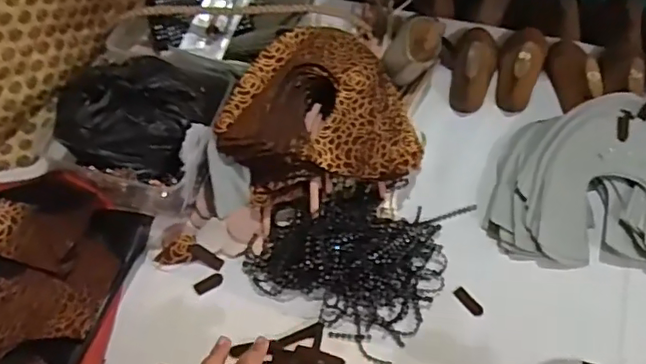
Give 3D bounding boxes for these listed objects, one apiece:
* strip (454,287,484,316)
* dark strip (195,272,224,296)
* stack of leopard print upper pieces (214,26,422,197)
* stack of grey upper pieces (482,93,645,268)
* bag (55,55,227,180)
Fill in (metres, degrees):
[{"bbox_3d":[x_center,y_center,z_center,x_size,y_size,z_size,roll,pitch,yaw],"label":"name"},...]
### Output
[{"bbox_3d":[0.133,0.108,0.523,0.011,0.004,0.030,-31,57,-20],"label":"strip"},{"bbox_3d":[-0.107,0.095,0.541,0.027,0.005,0.014,-29,56,-18],"label":"dark strip"},{"bbox_3d":[-0.003,-0.076,0.593,0.198,0.064,0.179,-3,52,1],"label":"stack of leopard print upper pieces"},{"bbox_3d":[0.269,-0.003,0.577,0.200,0.044,0.186,6,53,8],"label":"stack of grey upper pieces"},{"bbox_3d":[-0.183,-0.075,0.579,0.129,0.077,0.142,12,54,12],"label":"bag"}]

